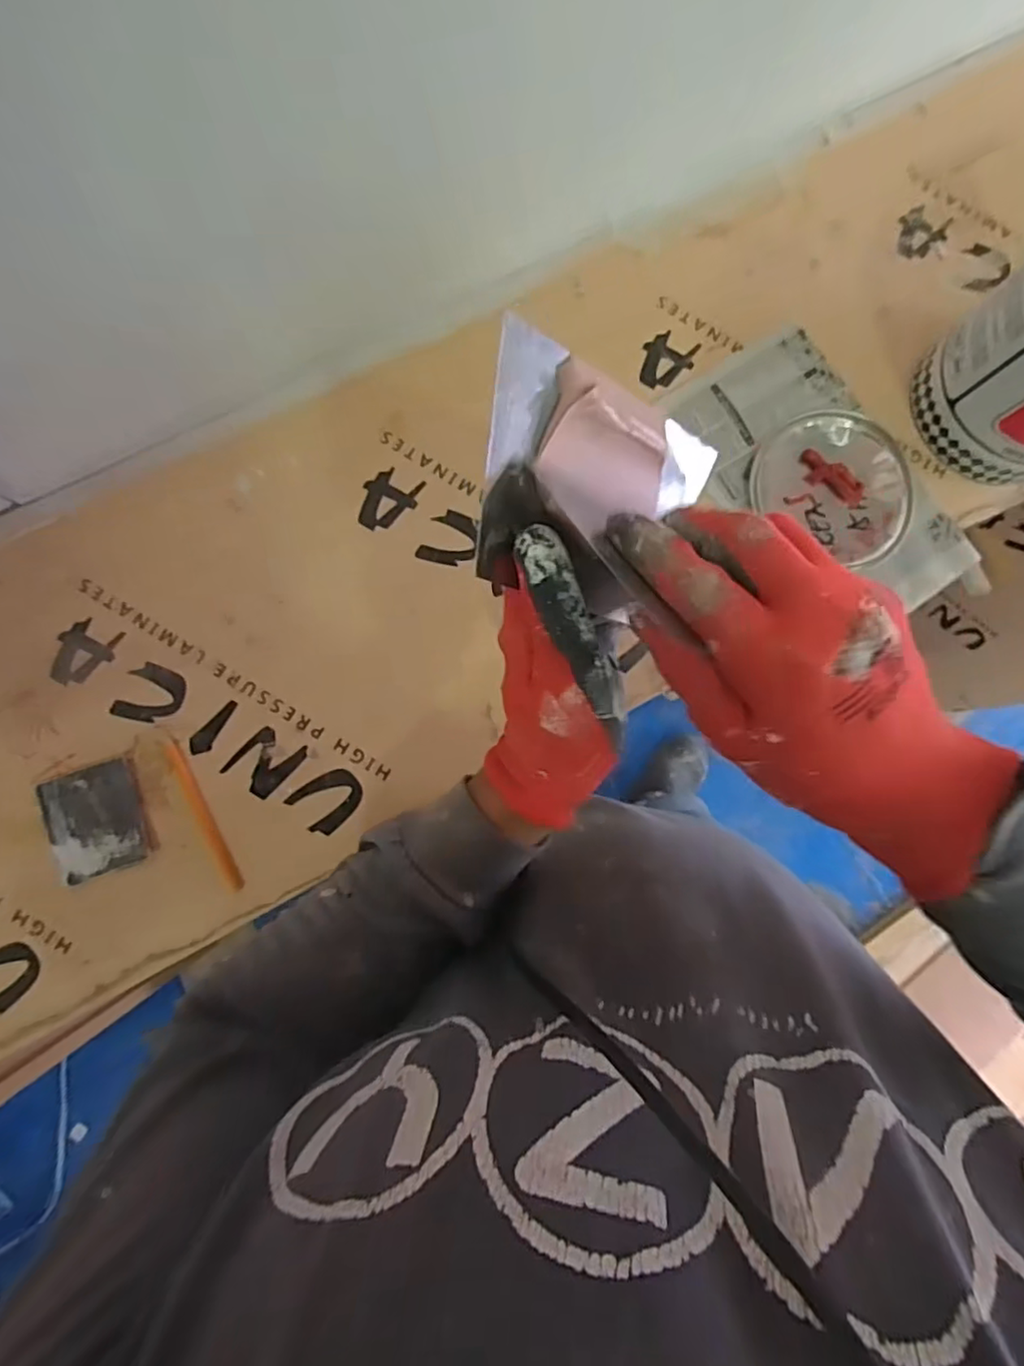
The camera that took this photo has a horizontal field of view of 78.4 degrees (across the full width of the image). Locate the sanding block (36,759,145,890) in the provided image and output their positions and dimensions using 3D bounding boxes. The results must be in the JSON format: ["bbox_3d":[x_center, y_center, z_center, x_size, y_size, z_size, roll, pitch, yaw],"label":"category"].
[{"bbox_3d":[-0.350,0.115,0.529,0.069,0.014,0.087,-20,85,-5],"label":"sanding block"}]

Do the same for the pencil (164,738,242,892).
[{"bbox_3d":[-0.265,0.115,0.542,0.012,0.008,0.138,-26,86,-5],"label":"pencil"}]

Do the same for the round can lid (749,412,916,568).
[{"bbox_3d":[0.304,-0.186,0.587,0.137,0.010,0.147,0,84,-3],"label":"round can lid"}]

